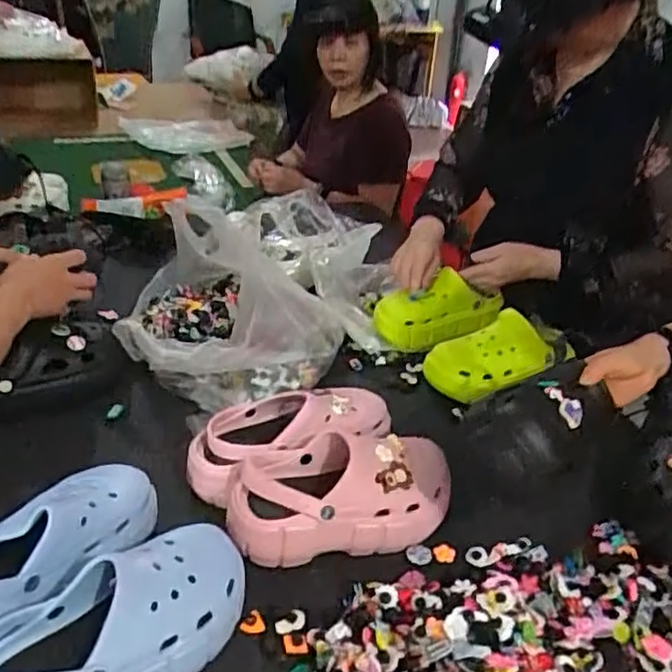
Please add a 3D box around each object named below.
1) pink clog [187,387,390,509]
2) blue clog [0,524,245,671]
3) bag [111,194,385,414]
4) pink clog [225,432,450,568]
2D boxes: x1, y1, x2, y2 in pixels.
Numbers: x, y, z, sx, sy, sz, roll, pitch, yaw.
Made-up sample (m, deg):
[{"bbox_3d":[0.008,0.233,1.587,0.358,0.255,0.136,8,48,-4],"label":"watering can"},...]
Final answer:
[{"bbox_3d":[-0.054,0.119,0.812,0.256,0.083,0.110,-10,34,-23],"label":"pink clog"},{"bbox_3d":[-0.194,0.255,0.576,0.256,0.079,0.106,-20,39,-34],"label":"blue clog"},{"bbox_3d":[-0.126,-0.093,1.132,0.413,0.118,0.556,5,31,0],"label":"bag"},{"bbox_3d":[0.009,0.174,0.740,0.254,0.086,0.117,-3,32,-11],"label":"pink clog"}]

